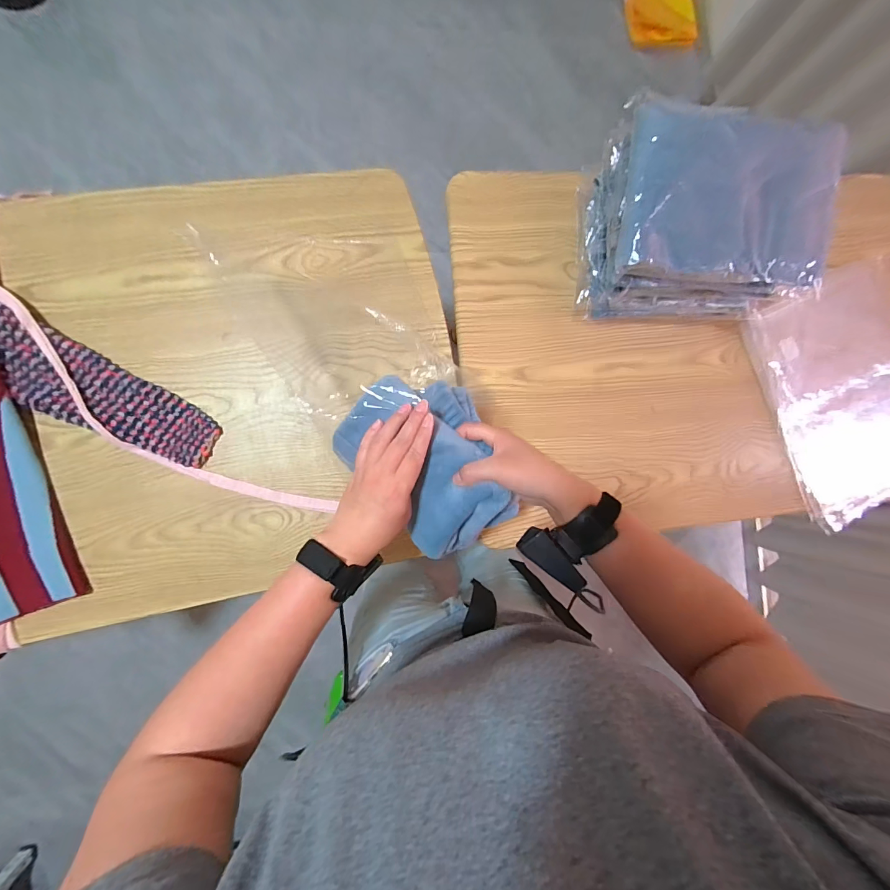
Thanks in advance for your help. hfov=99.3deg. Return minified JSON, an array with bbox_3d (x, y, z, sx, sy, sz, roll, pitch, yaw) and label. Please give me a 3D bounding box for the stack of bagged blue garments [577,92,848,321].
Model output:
[{"bbox_3d":[0.340,-0.294,0.520,0.266,0.199,0.196,2,90,-6],"label":"stack of bagged blue garments"}]

